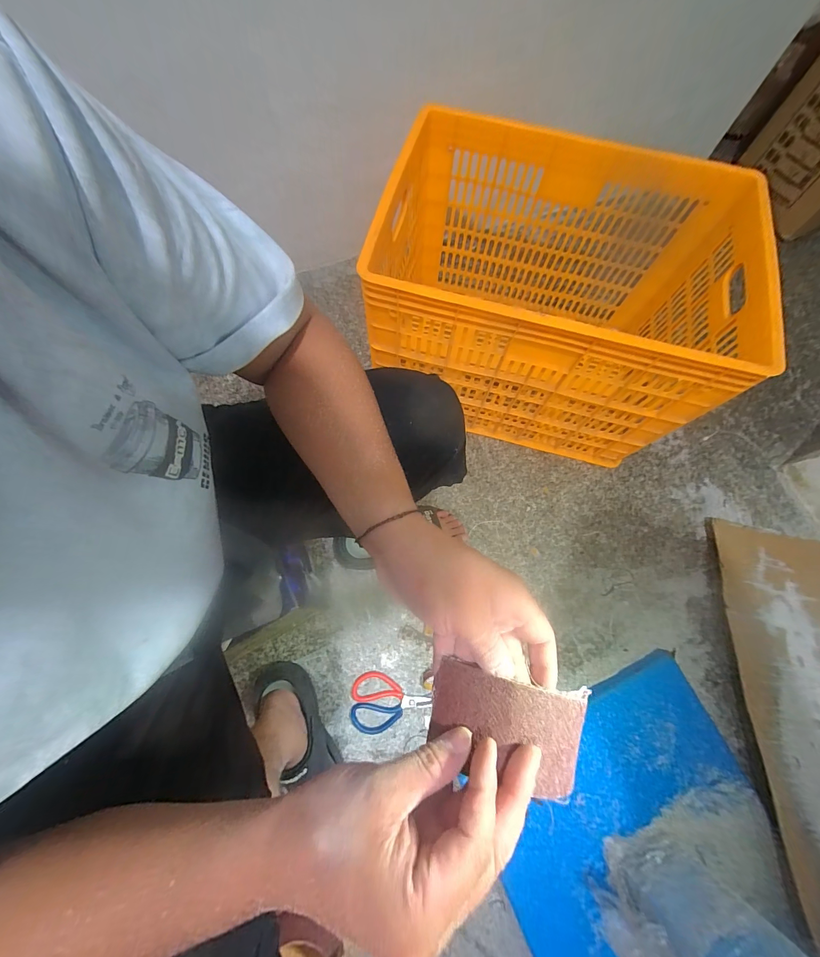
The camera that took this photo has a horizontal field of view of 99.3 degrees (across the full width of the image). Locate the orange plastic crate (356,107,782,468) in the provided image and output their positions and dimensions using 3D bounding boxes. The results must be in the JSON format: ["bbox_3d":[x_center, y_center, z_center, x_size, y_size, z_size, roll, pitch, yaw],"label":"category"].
[{"bbox_3d":[0.287,-0.384,0.792,0.646,0.427,0.478,15,72,2],"label":"orange plastic crate"}]

